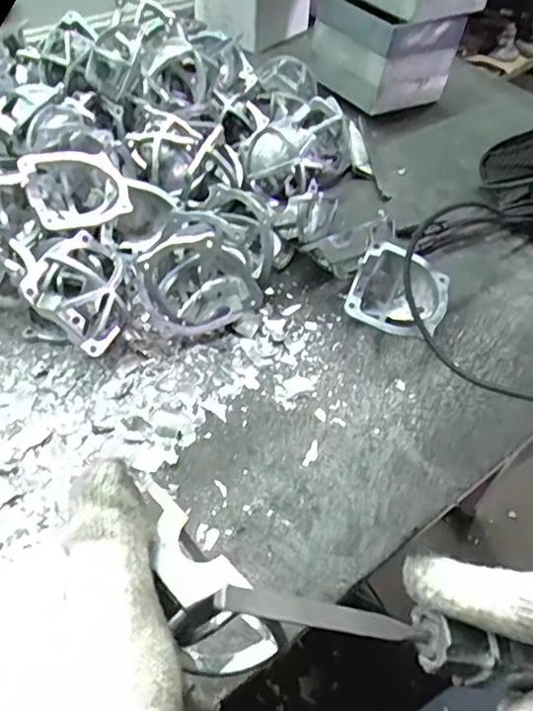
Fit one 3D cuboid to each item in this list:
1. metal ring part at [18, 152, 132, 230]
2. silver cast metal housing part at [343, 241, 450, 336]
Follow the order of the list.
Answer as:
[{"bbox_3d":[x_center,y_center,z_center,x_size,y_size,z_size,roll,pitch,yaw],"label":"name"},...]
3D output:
[{"bbox_3d":[-0.156,-0.140,0.469,0.074,0.025,0.074,-21,54,-20],"label":"metal ring part"},{"bbox_3d":[0.110,-0.045,0.483,0.078,0.056,0.080,16,50,10],"label":"silver cast metal housing part"}]

